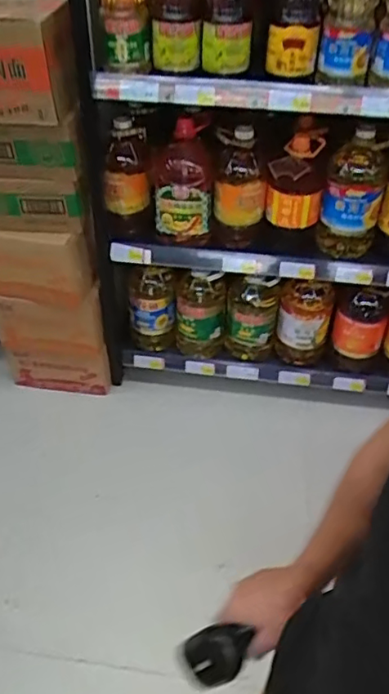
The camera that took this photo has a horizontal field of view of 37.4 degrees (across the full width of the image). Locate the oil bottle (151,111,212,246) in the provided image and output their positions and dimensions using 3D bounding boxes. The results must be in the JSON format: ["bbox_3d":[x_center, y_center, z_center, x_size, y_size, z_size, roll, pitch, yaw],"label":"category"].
[{"bbox_3d":[-0.032,-0.439,1.476,0.142,0.319,0.133,-4,43,-5],"label":"oil bottle"}]

